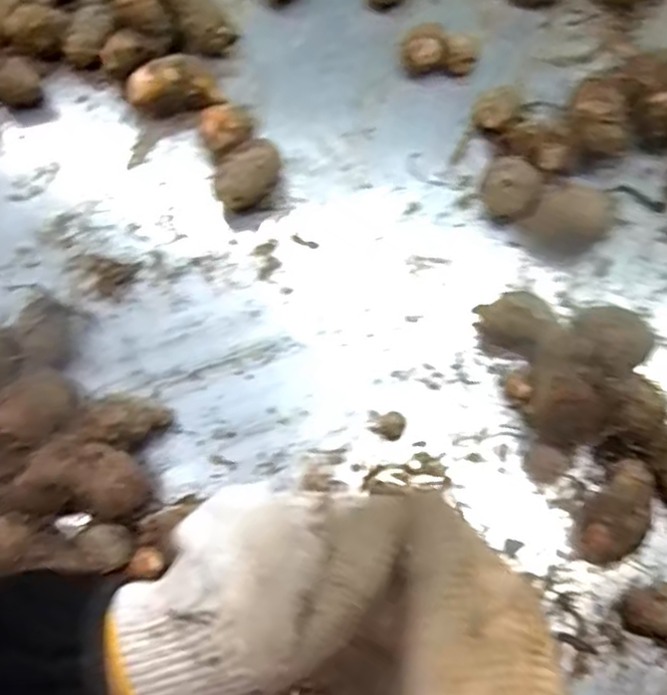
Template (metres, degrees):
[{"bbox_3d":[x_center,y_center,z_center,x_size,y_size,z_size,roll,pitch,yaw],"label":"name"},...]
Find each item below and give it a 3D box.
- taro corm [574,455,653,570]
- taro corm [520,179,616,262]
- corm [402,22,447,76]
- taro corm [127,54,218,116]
[{"bbox_3d":[0.192,0.112,0.492,0.042,0.040,0.075,38,76,13],"label":"taro corm"},{"bbox_3d":[0.187,-0.103,0.572,0.061,0.037,0.051,-39,75,-11],"label":"taro corm"},{"bbox_3d":[0.079,-0.255,0.630,0.034,0.033,0.038,4,71,2],"label":"corm"},{"bbox_3d":[-0.135,-0.217,0.614,0.070,0.036,0.041,-14,71,-4],"label":"taro corm"}]

